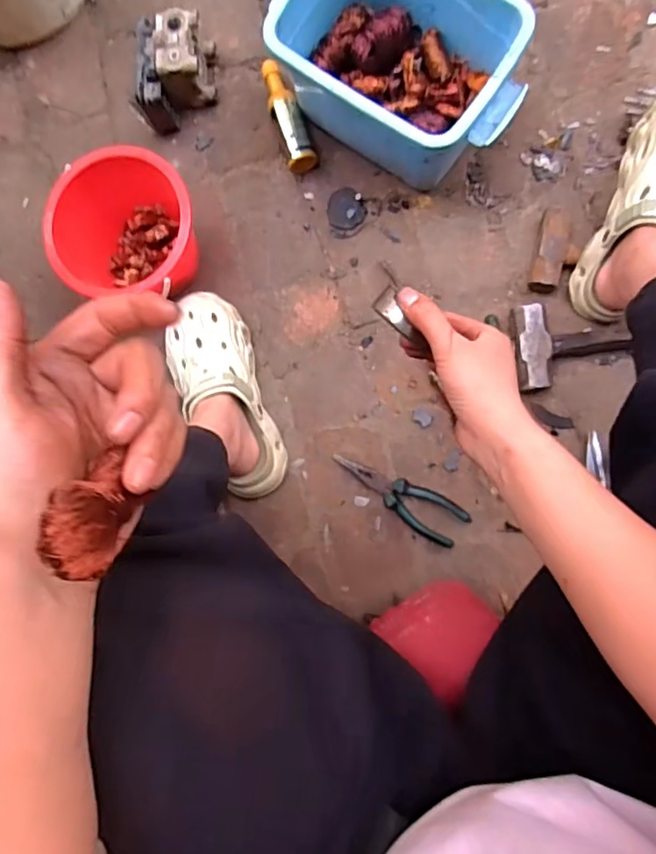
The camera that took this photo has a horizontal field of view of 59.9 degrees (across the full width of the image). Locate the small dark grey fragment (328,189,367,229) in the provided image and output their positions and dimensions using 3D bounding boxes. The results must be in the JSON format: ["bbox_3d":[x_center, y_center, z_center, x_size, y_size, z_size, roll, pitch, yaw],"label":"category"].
[{"bbox_3d":[0.024,-0.289,0.754,0.049,0.014,0.049,0,87,6],"label":"small dark grey fragment"}]

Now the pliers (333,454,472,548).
[{"bbox_3d":[0.088,0.084,0.716,0.180,0.012,0.054,33,91,6],"label":"pliers"}]

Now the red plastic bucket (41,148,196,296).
[{"bbox_3d":[-0.242,-0.245,0.714,0.176,0.115,0.164,11,88,6],"label":"red plastic bucket"}]

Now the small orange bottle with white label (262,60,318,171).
[{"bbox_3d":[-0.054,-0.409,0.748,0.037,0.034,0.142,-19,86,5],"label":"small orange bottle with white label"}]

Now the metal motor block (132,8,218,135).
[{"bbox_3d":[-0.198,-0.456,0.736,0.086,0.079,0.118,3,88,6],"label":"metal motor block"}]

